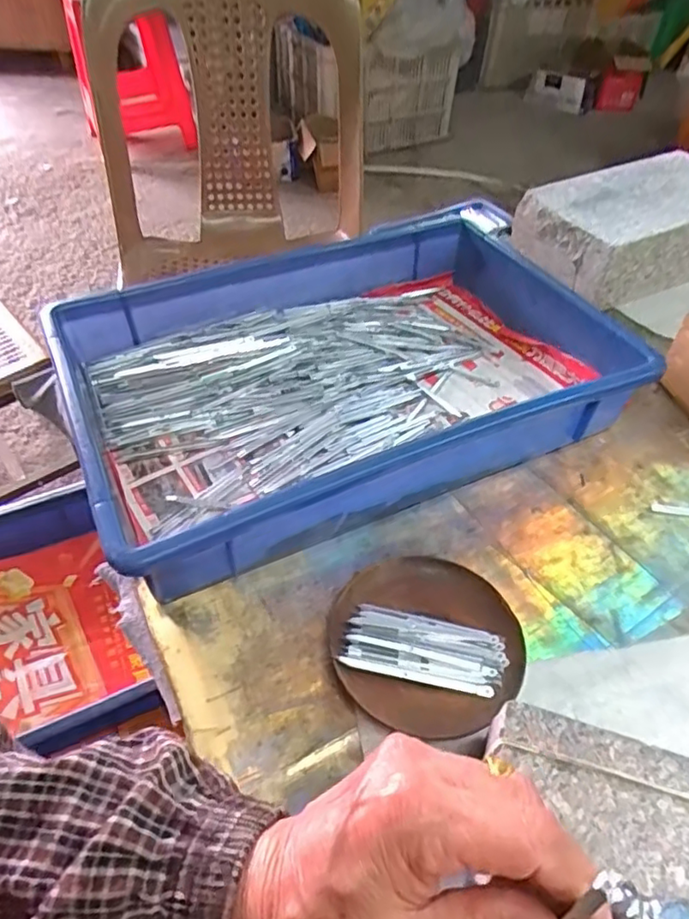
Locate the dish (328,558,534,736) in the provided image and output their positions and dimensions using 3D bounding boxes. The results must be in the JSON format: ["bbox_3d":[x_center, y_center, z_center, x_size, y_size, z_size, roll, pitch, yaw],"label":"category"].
[{"bbox_3d":[0.052,0.111,0.372,0.114,0.013,0.110,1,48,-1],"label":"dish"}]

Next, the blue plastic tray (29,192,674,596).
[{"bbox_3d":[0.001,-0.074,0.505,0.422,0.077,0.276,-19,51,-18],"label":"blue plastic tray"}]

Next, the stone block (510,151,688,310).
[{"bbox_3d":[0.330,-0.264,0.677,0.242,0.085,0.139,-21,52,-20],"label":"stone block"}]

